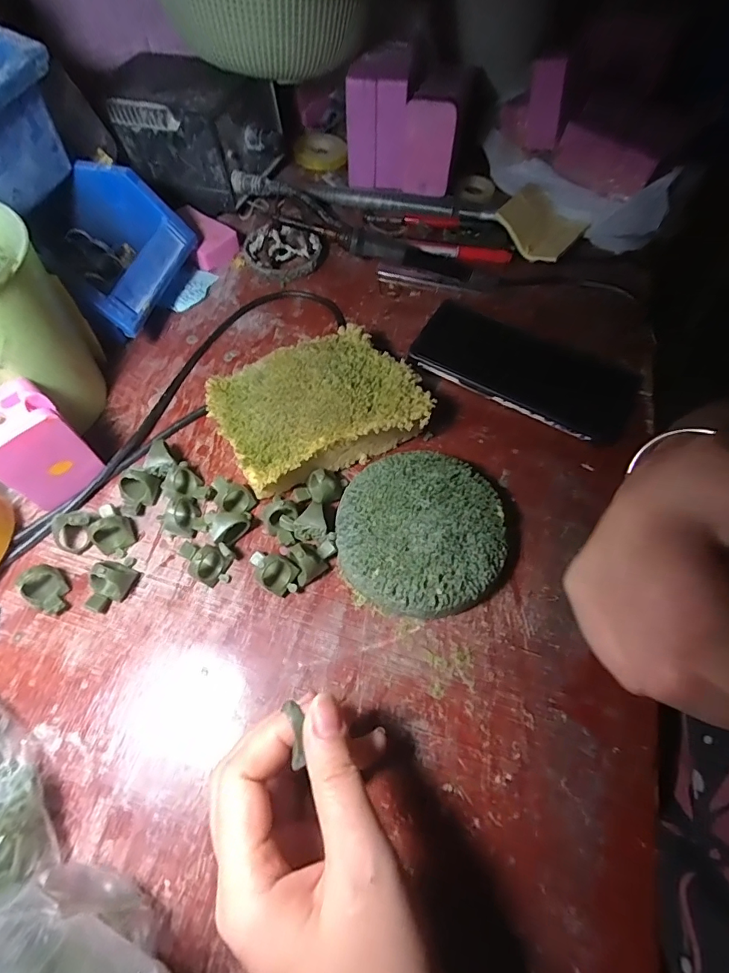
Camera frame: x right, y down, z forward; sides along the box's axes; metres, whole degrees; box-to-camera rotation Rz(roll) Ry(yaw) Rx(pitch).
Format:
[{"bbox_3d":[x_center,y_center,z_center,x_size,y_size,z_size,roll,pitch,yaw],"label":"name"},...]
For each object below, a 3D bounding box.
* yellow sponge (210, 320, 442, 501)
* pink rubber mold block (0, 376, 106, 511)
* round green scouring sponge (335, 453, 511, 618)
[{"bbox_3d":[-0.030,-0.052,0.320,0.132,0.042,0.095,-27,66,-16],"label":"yellow sponge"},{"bbox_3d":[-0.198,-0.023,0.280,0.046,0.072,0.035,-40,70,-21],"label":"pink rubber mold block"},{"bbox_3d":[0.034,0.028,0.287,0.100,0.024,0.102,1,61,-2],"label":"round green scouring sponge"}]

